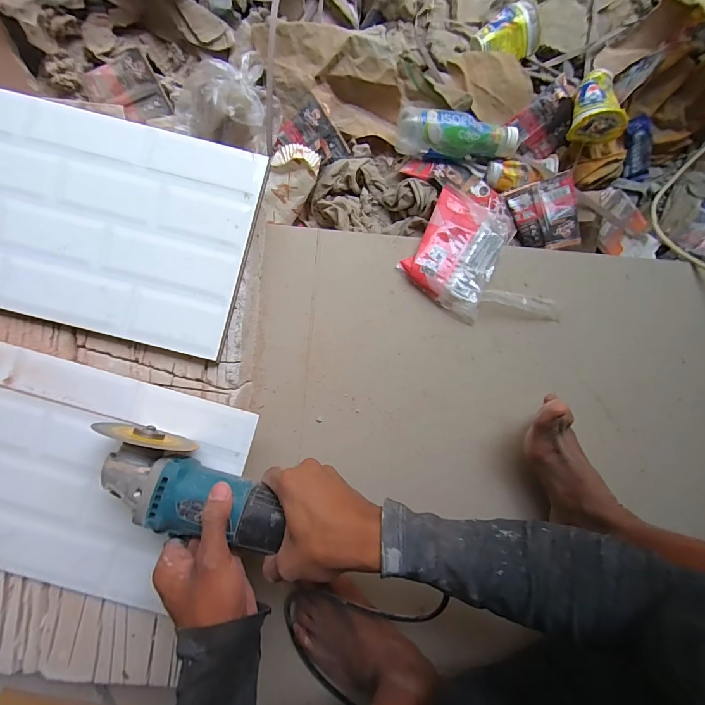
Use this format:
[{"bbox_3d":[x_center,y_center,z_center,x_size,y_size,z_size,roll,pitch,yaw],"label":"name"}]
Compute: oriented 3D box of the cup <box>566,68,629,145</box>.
[{"bbox_3d":[0.353,-0.361,0.519,0.063,0.062,0.085,10,88,-2],"label":"cup"}]

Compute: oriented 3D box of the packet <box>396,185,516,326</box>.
[{"bbox_3d":[0.159,-0.151,0.510,0.125,0.033,0.178,31,88,1],"label":"packet"}]

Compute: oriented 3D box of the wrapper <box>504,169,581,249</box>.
[{"bbox_3d":[0.293,-0.210,0.548,0.086,0.016,0.105,-11,87,30],"label":"wrapper"}]

